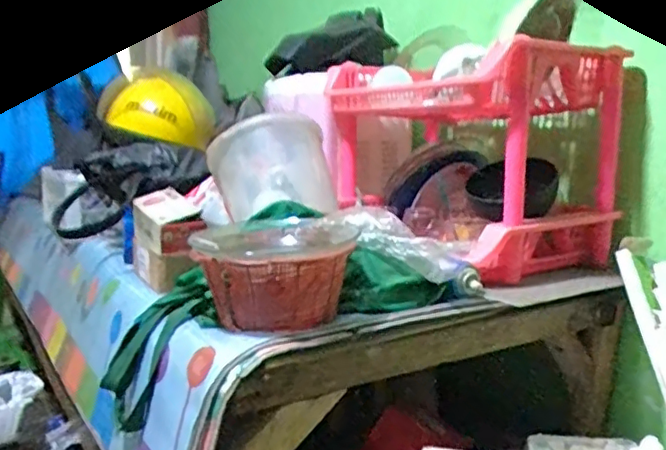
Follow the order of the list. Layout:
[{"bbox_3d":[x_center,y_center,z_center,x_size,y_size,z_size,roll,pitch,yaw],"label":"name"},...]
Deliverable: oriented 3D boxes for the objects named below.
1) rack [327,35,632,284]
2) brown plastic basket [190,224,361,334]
[{"bbox_3d":[0.238,-0.117,1.097,0.336,0.351,0.432,-5,8,-30],"label":"rack"},{"bbox_3d":[-0.072,0.065,0.761,0.189,0.112,0.177,-1,7,-8],"label":"brown plastic basket"}]

